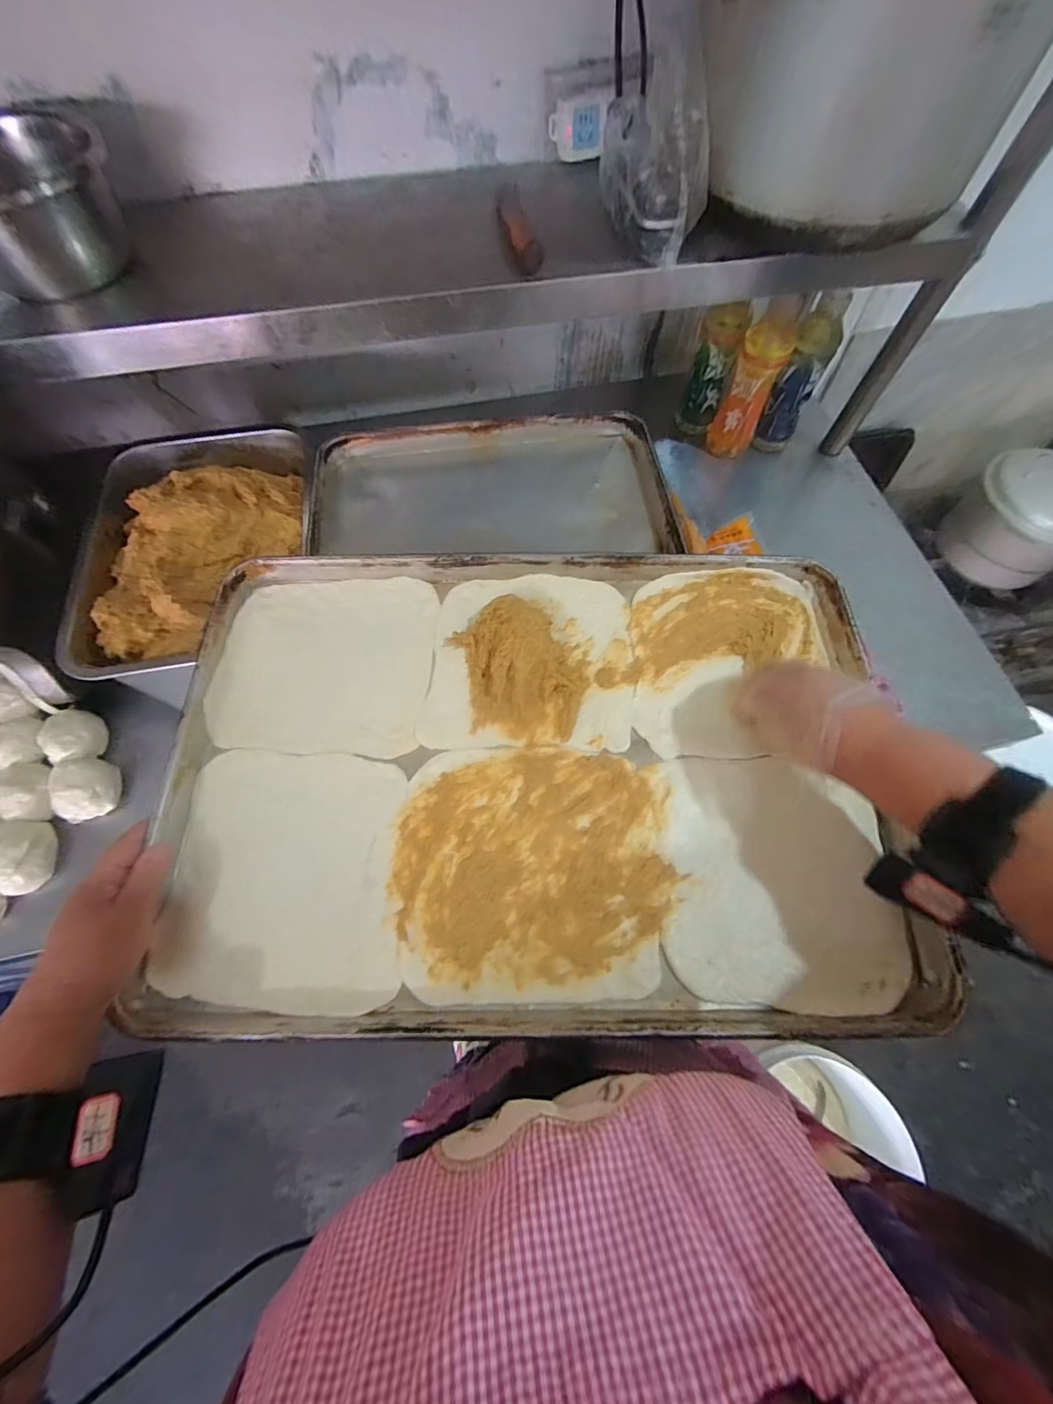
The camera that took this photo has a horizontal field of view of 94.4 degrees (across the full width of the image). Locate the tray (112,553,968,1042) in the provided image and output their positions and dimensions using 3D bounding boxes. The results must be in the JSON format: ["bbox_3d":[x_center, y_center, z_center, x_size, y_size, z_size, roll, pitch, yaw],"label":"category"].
[{"bbox_3d":[0.004,0.047,0.422,0.583,0.045,0.397,0,66,0],"label":"tray"}]

